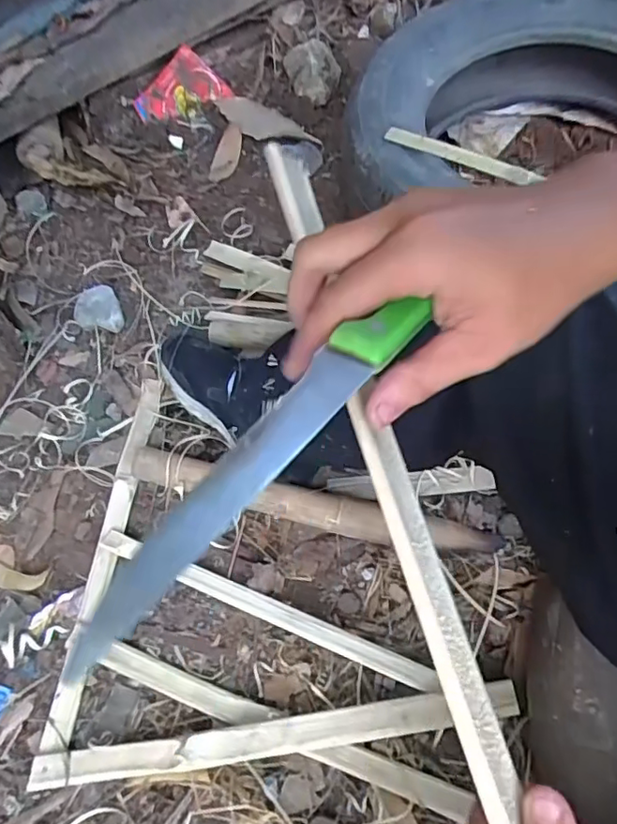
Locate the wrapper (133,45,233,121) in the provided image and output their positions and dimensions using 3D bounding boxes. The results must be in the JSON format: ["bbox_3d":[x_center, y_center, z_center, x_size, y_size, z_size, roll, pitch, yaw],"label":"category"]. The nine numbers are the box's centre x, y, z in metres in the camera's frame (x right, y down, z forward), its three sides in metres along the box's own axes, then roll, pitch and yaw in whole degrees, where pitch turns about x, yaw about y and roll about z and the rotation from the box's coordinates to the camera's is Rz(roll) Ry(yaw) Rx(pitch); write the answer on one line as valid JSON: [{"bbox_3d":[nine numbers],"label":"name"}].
[{"bbox_3d":[-0.248,-0.608,1.107,0.163,0.020,0.107,-35,105,12],"label":"wrapper"}]

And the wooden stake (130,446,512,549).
[{"bbox_3d":[-0.006,0.114,0.713,0.465,0.045,0.049,13,63,10],"label":"wooden stake"}]

